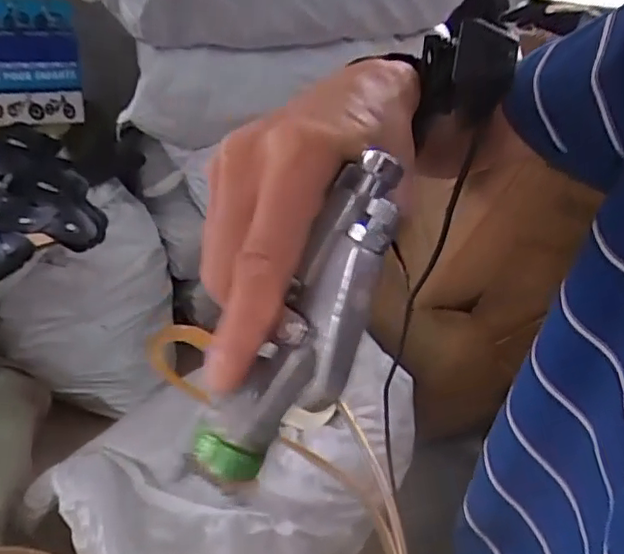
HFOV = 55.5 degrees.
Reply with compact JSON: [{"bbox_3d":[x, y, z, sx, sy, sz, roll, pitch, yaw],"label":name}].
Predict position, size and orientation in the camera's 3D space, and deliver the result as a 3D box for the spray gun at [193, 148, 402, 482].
[{"bbox_3d":[0.000,0.017,0.203,0.045,0.127,0.028,29,1,25],"label":"spray gun"}]

